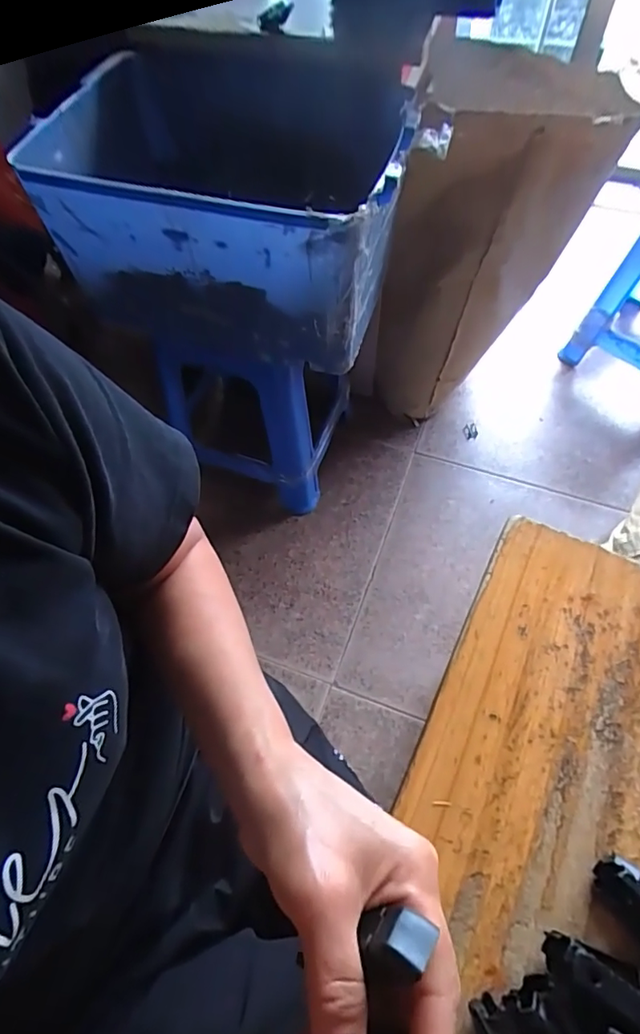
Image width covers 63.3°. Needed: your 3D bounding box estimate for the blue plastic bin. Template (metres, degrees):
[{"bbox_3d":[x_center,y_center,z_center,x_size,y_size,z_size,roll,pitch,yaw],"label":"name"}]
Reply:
[{"bbox_3d":[-0.136,-0.438,0.768,0.471,0.284,0.347,9,61,8],"label":"blue plastic bin"}]

